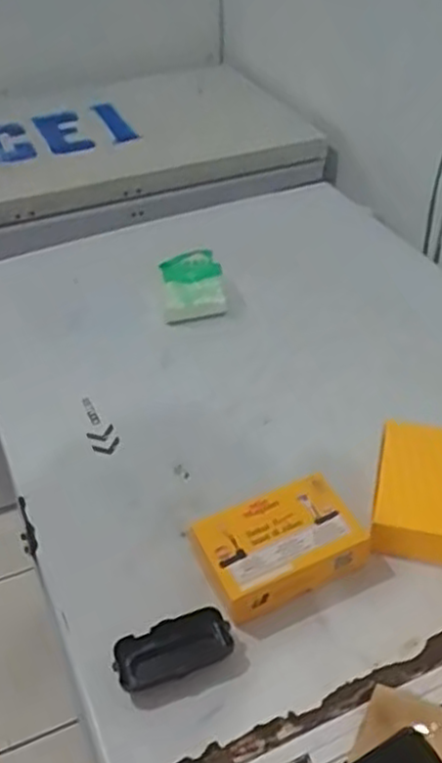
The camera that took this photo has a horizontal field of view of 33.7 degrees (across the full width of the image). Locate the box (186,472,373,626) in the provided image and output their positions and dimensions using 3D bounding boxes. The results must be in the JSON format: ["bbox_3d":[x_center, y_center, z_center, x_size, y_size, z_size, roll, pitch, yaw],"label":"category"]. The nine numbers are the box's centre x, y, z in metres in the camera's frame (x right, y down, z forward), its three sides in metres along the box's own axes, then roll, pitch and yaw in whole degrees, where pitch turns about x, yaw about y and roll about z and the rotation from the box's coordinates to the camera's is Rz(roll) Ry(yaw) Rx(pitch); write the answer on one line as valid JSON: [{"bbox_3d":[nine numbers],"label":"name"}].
[{"bbox_3d":[0.061,0.170,0.765,0.165,0.048,0.103,-18,43,-18],"label":"box"}]

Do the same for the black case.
[{"bbox_3d":[-0.047,0.258,0.704,0.107,0.031,0.048,-14,42,-13],"label":"black case"}]

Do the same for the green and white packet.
[{"bbox_3d":[-0.044,-0.149,1.150,0.093,0.109,0.016,-8,-2,-11],"label":"green and white packet"}]

